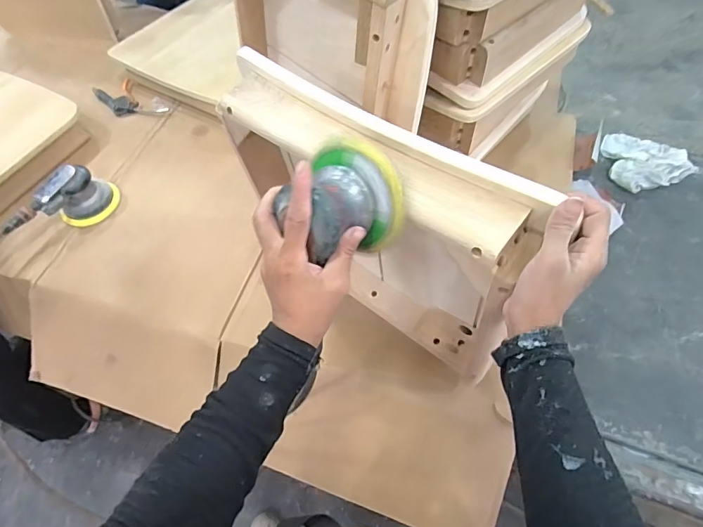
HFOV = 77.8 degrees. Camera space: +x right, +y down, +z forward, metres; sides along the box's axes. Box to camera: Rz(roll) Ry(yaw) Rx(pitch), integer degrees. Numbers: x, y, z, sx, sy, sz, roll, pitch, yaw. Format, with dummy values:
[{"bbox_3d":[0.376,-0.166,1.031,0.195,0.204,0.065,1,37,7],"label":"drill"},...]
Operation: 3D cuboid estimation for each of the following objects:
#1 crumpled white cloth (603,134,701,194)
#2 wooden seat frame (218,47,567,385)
[{"bbox_3d":[0.617,-0.229,0.914,0.178,0.022,0.171,-12,58,-5],"label":"crumpled white cloth"},{"bbox_3d":[0.014,-0.034,0.558,0.377,0.340,0.091,35,65,22],"label":"wooden seat frame"}]

